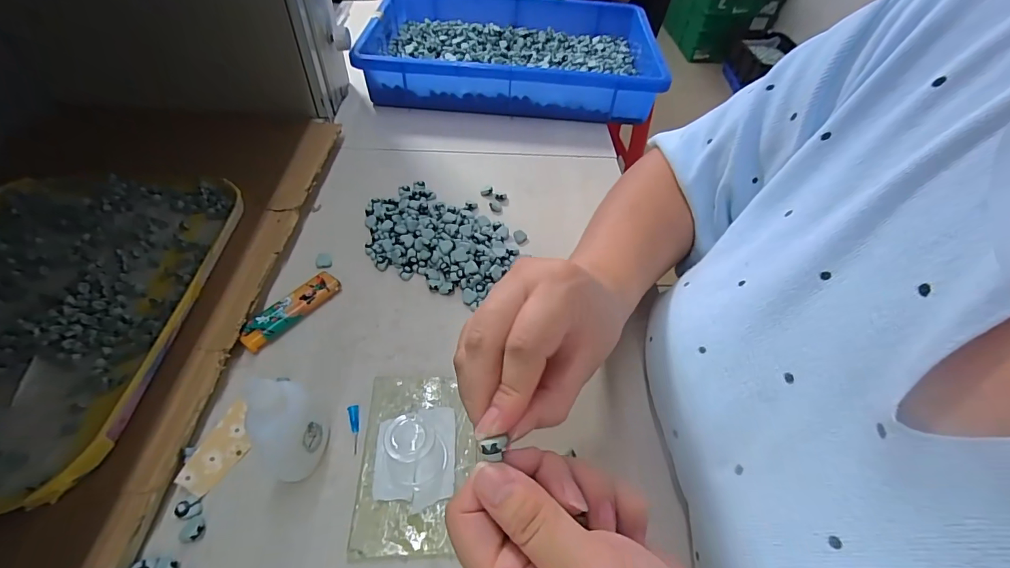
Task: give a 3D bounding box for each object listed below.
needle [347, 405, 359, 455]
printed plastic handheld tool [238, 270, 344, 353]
[{"bbox_3d":[-0.096,0.092,0.274,0.006,0.004,0.030,-11,54,-13],"label":"needle"},{"bbox_3d":[-0.161,0.019,0.326,0.022,0.010,0.076,35,55,22],"label":"printed plastic handheld tool"}]

